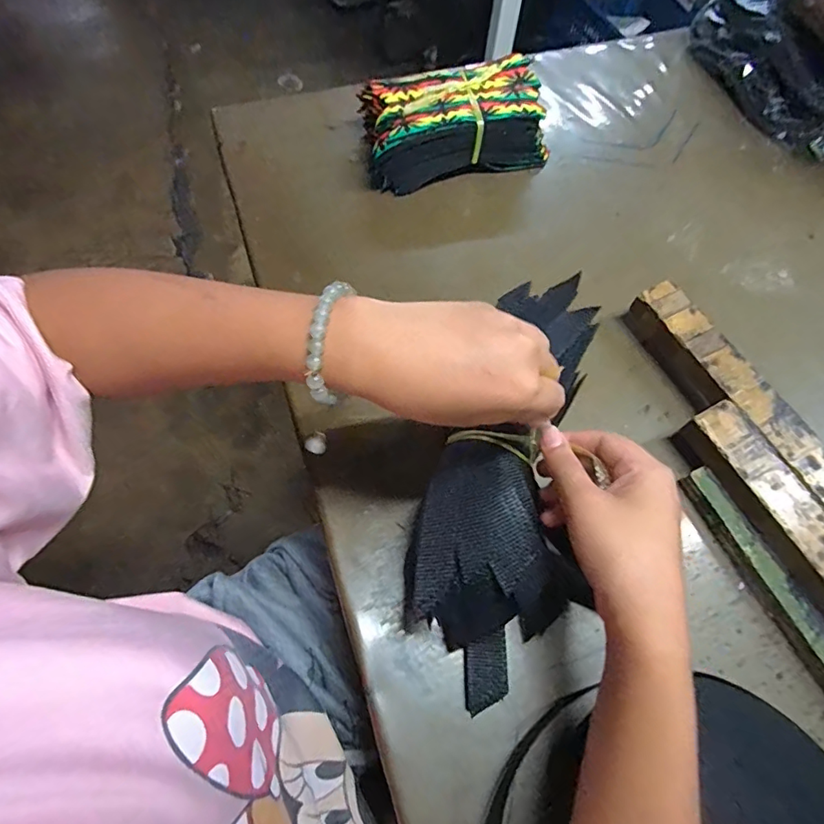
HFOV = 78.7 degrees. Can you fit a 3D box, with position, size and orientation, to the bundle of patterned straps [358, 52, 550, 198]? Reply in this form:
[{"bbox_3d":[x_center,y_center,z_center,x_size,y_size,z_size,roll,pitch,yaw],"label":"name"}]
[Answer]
[{"bbox_3d":[0.046,-0.310,0.539,0.195,0.060,0.117,-10,64,-8],"label":"bundle of patterned straps"}]

